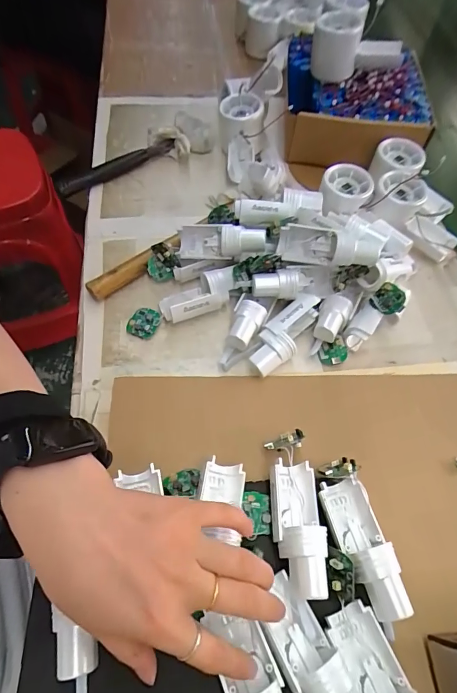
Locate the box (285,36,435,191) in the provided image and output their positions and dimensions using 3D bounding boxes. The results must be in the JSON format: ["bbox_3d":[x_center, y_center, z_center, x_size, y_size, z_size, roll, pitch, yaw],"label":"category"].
[{"bbox_3d":[0.173,-0.343,0.564,0.190,0.090,0.199,8,61,0],"label":"box"}]

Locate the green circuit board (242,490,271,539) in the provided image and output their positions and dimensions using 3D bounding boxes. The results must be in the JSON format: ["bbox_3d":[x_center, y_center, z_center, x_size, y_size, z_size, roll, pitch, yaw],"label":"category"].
[{"bbox_3d":[0.022,0.129,0.301,0.020,0.008,0.032,2,61,-4],"label":"green circuit board"}]

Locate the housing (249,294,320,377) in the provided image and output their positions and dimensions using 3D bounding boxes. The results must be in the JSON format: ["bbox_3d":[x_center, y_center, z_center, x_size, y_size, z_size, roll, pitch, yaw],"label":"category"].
[{"bbox_3d":[0.054,-0.012,0.379,0.034,0.036,0.089,33,64,13],"label":"housing"}]

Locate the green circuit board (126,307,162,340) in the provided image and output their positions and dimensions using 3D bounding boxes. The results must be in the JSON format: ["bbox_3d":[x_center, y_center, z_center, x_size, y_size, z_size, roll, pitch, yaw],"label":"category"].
[{"bbox_3d":[-0.085,-0.024,0.396,0.027,0.008,0.032,19,61,6],"label":"green circuit board"}]

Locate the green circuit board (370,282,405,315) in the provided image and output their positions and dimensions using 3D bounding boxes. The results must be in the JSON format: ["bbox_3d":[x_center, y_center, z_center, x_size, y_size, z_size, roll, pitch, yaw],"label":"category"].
[{"bbox_3d":[0.156,-0.046,0.381,0.029,0.005,0.034,-56,44,9],"label":"green circuit board"}]

